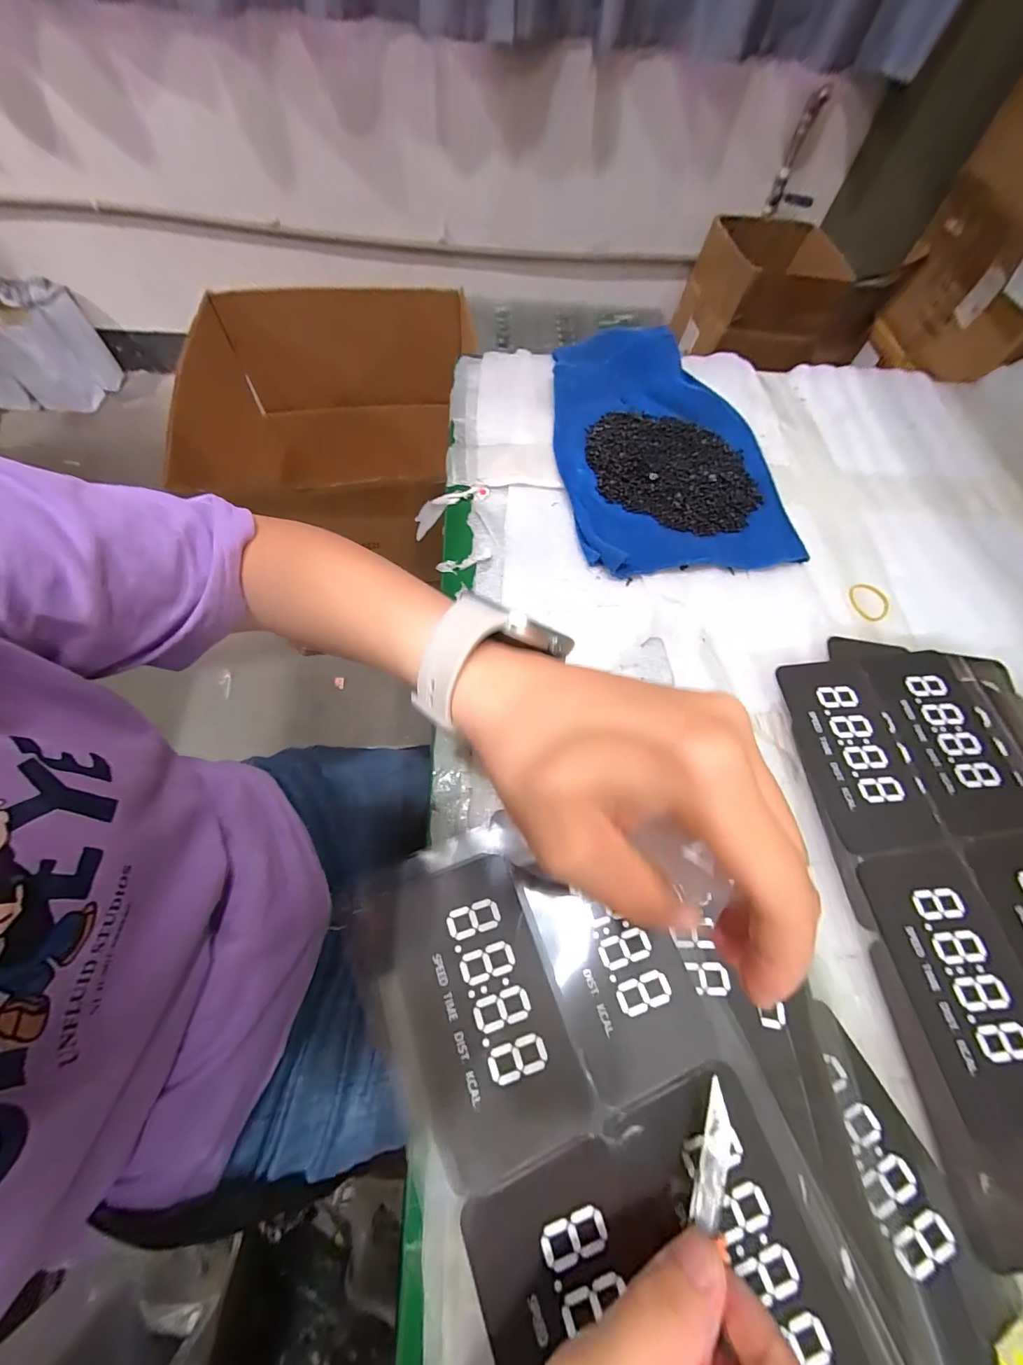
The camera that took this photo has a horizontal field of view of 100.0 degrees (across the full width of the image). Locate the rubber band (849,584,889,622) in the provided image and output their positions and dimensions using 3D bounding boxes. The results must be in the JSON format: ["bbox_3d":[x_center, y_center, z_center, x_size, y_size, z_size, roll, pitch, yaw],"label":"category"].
[{"bbox_3d":[0.249,-0.057,0.300,0.029,0.004,0.027,1,66,-3],"label":"rubber band"}]

